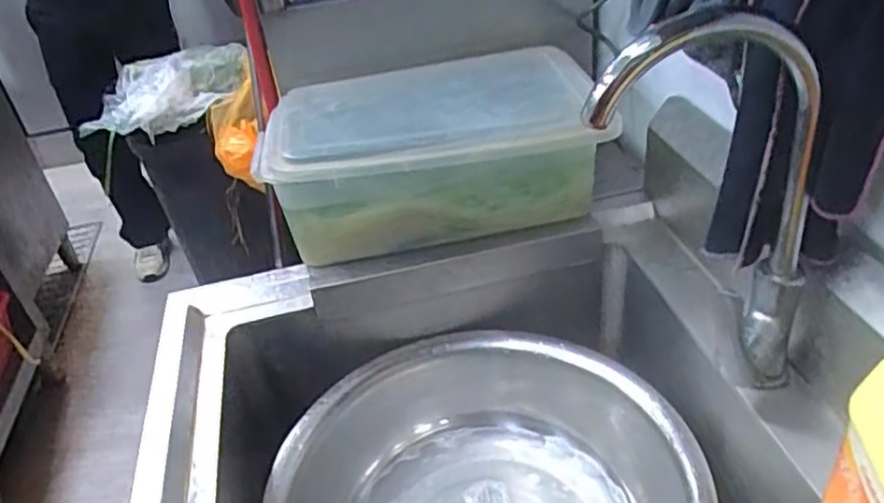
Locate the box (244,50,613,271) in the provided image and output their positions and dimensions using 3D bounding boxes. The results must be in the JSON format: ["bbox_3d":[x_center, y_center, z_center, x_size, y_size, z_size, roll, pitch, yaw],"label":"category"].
[{"bbox_3d":[-0.018,-0.144,0.949,0.444,0.159,0.277,-9,36,-1],"label":"box"}]

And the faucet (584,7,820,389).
[{"bbox_3d":[0.218,-0.019,0.576,0.194,0.354,0.068,2,37,13],"label":"faucet"}]

